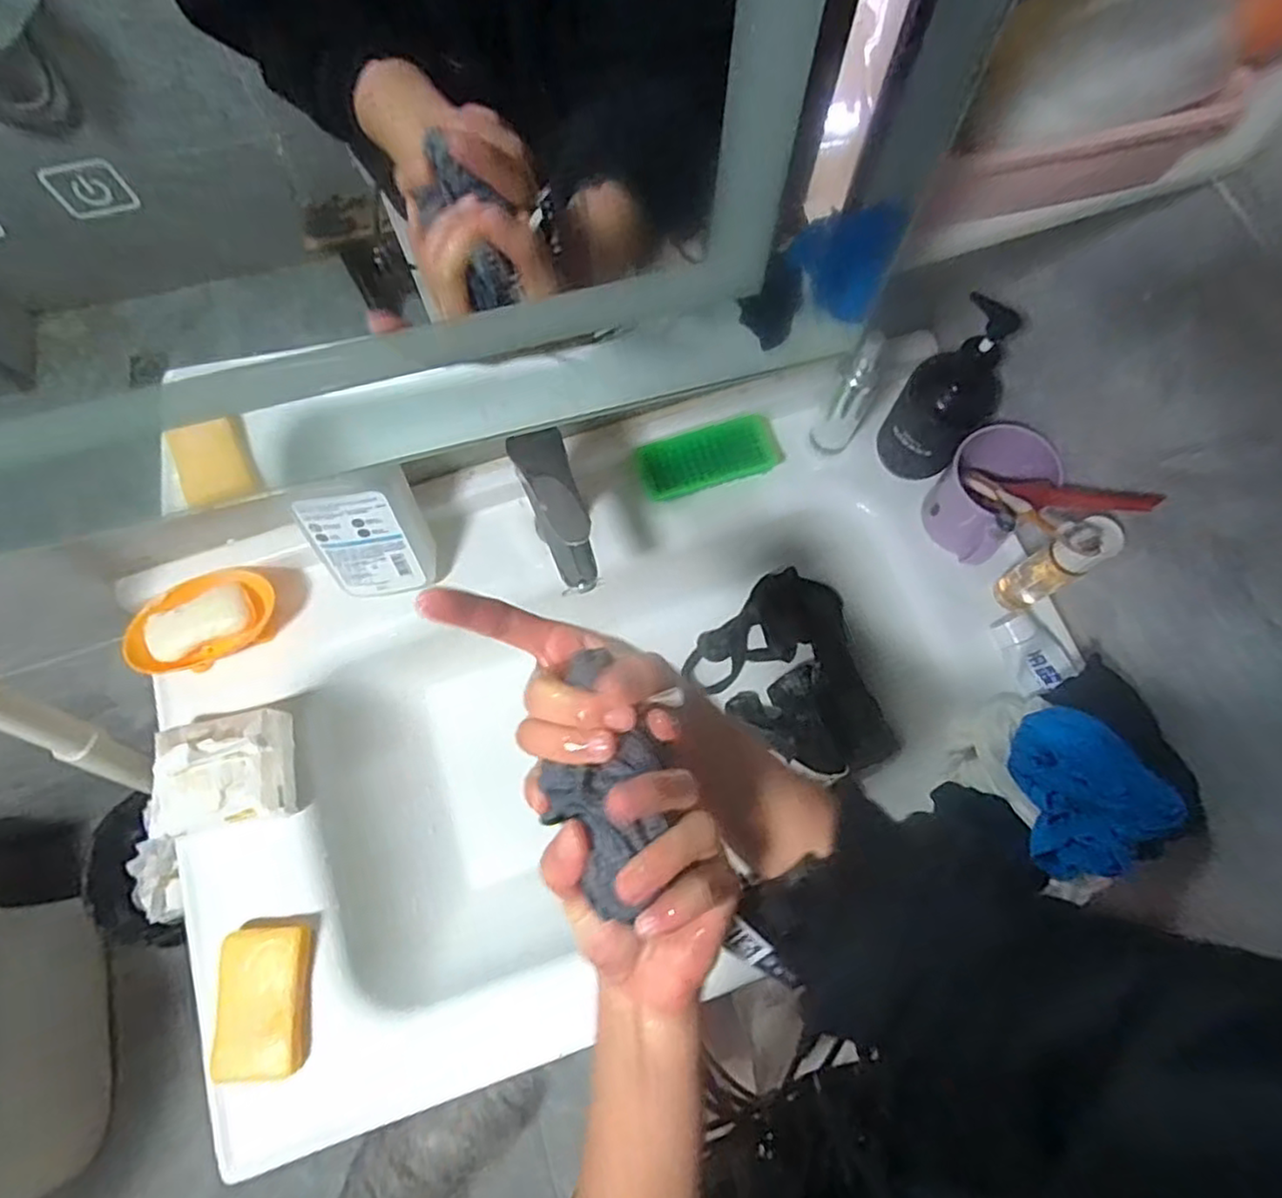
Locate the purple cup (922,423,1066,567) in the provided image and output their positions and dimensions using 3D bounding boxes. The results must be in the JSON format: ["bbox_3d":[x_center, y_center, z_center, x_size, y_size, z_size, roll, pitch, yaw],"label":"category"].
[{"bbox_3d":[0.309,-0.094,0.606,0.083,0.104,0.091,0,74,-1],"label":"purple cup"}]

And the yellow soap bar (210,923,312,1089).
[{"bbox_3d":[-0.301,0.318,0.538,0.065,0.021,0.105,-6,74,-2],"label":"yellow soap bar"}]

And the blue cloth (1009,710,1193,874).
[{"bbox_3d":[0.348,0.145,0.524,0.090,0.050,0.123,-10,74,-3],"label":"blue cloth"}]

